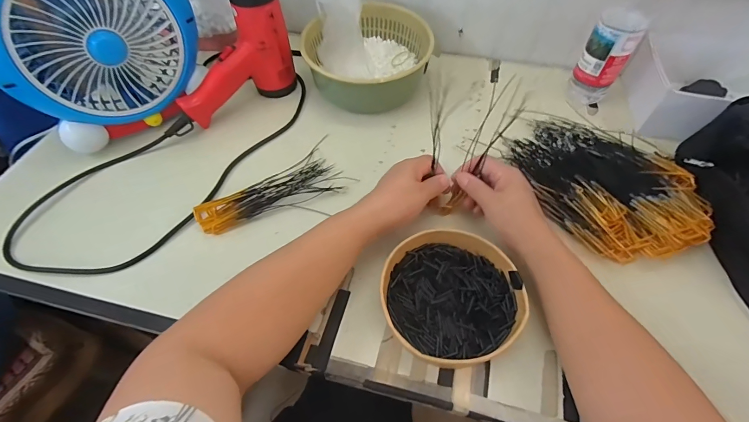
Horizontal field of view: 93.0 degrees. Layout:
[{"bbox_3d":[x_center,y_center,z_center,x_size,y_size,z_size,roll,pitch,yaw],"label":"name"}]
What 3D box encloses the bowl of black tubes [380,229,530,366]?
[{"bbox_3d":[0.080,0.091,0.382,0.133,0.045,0.142,-1,54,2],"label":"bowl of black tubes"}]

